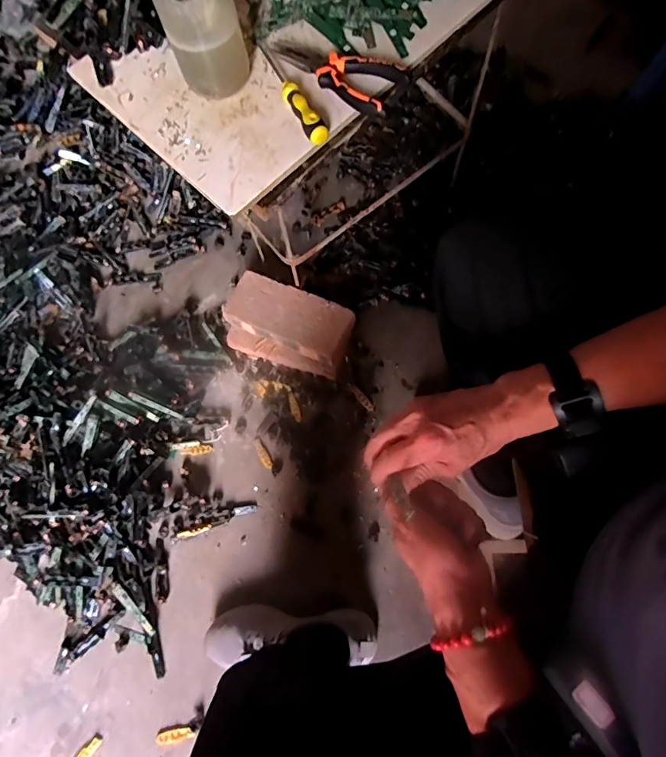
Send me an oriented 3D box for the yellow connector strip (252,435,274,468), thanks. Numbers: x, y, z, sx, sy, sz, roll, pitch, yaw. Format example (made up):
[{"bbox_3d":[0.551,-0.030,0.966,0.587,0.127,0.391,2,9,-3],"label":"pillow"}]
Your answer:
[{"bbox_3d":[-0.129,0.136,0.831,0.019,0.004,0.062,-30,77,-11],"label":"yellow connector strip"}]

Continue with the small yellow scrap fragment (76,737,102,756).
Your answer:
[{"bbox_3d":[-0.388,0.589,0.707,0.017,0.009,0.061,41,76,10],"label":"small yellow scrap fragment"}]

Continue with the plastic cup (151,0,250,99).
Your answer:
[{"bbox_3d":[-0.133,-0.354,0.459,0.077,0.103,0.078,-1,72,3],"label":"plastic cup"}]

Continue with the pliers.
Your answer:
[{"bbox_3d":[0.005,-0.335,0.482,0.148,0.019,0.062,32,77,13],"label":"pliers"}]

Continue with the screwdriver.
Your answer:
[{"bbox_3d":[-0.044,-0.313,0.487,0.024,0.023,0.152,-27,73,-5],"label":"screwdriver"}]

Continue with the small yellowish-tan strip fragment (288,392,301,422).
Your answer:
[{"bbox_3d":[-0.073,0.053,0.853,0.016,0.005,0.058,-12,74,-6],"label":"small yellowish-tan strip fragment"}]

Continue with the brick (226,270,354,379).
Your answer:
[{"bbox_3d":[-0.079,-0.097,0.840,0.229,0.084,0.127,18,74,9],"label":"brick"}]

